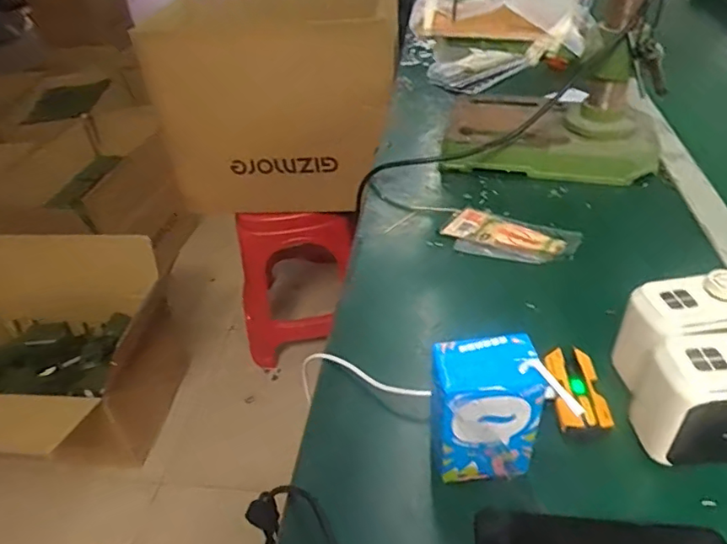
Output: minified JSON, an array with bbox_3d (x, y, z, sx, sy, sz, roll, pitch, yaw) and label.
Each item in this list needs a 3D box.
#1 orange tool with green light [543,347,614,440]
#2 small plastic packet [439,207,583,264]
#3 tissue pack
[{"bbox_3d":[0.167,0.093,0.428,0.038,0.015,0.074,-1,39,6],"label":"orange tool with green light"},{"bbox_3d":[0.163,-0.039,0.615,0.144,0.015,0.071,16,43,24],"label":"small plastic packet"},{"bbox_3d":[0.079,0.099,0.376,0.073,0.107,0.043,-6,39,-1],"label":"tissue pack"}]

